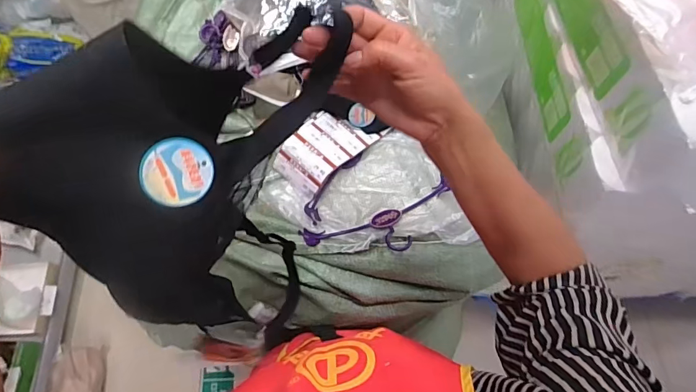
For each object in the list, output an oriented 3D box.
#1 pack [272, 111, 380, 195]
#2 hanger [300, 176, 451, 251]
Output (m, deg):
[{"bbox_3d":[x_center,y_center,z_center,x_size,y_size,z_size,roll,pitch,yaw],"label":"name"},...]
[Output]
[{"bbox_3d":[-0.040,-0.078,0.696,0.107,0.034,0.150,36,73,13],"label":"pack"},{"bbox_3d":[0.058,0.046,0.648,0.243,0.025,0.087,-21,70,-7],"label":"hanger"}]

